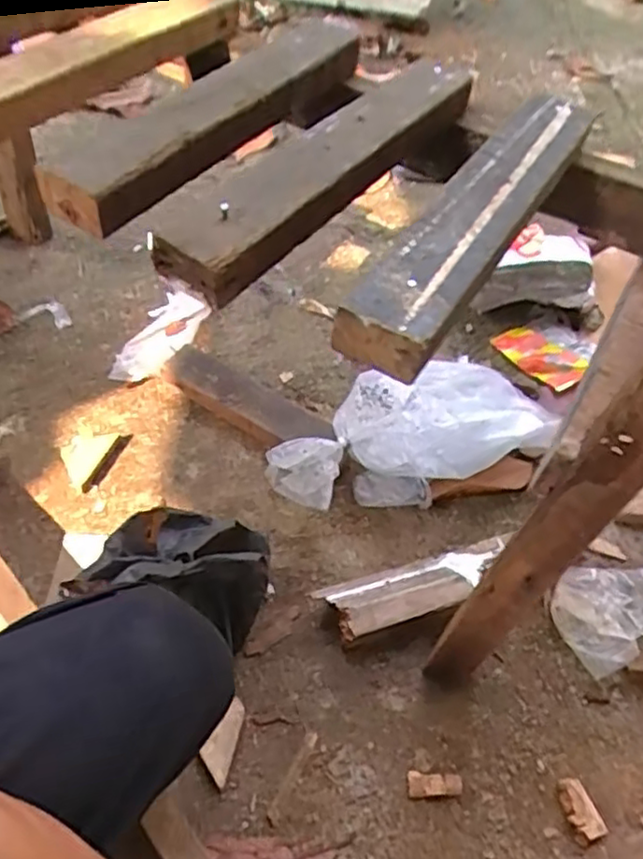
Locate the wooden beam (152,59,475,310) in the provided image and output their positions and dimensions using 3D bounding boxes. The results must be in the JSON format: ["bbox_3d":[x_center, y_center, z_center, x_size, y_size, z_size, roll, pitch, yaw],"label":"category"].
[{"bbox_3d":[0.014,-0.212,0.531,0.065,0.045,0.376,30,54,16],"label":"wooden beam"}]

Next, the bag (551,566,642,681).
[{"bbox_3d":[0.329,0.195,0.766,0.138,0.045,0.117,-18,55,-20],"label":"bag"}]

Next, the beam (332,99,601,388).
[{"bbox_3d":[0.117,-0.157,0.492,0.066,0.035,0.351,28,53,15],"label":"beam"}]

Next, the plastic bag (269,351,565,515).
[{"bbox_3d":[0.109,0.002,0.830,0.343,0.108,0.166,-21,56,-23],"label":"plastic bag"}]

